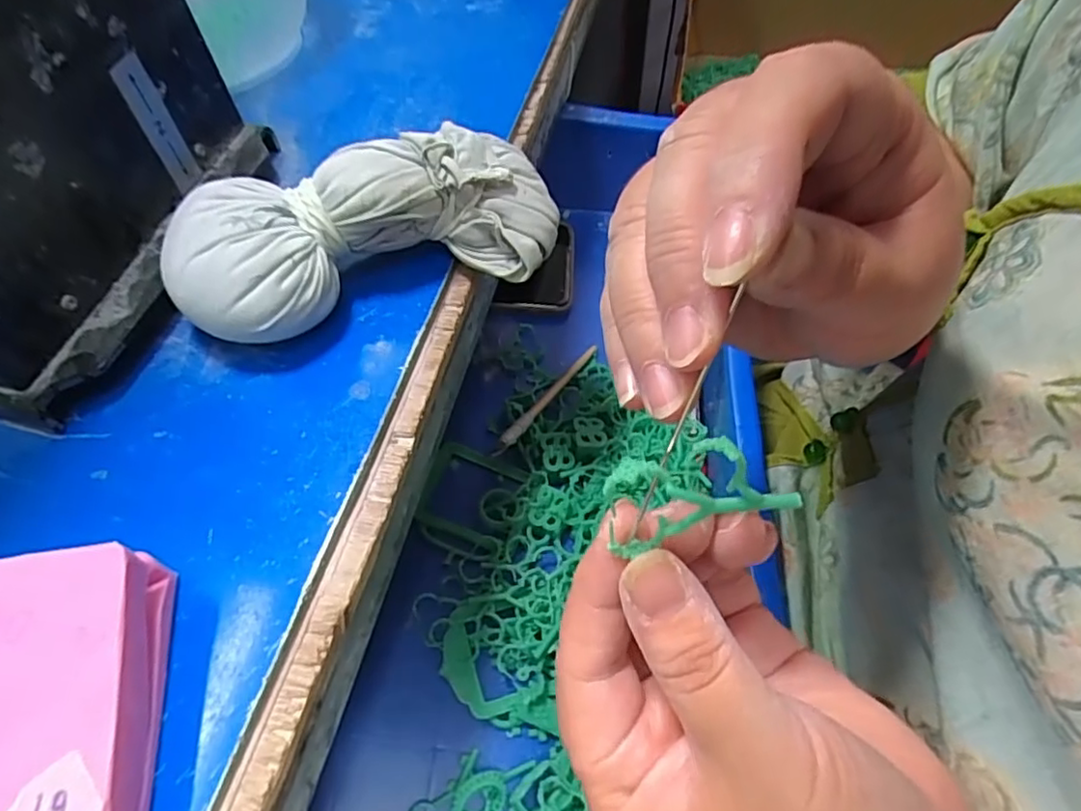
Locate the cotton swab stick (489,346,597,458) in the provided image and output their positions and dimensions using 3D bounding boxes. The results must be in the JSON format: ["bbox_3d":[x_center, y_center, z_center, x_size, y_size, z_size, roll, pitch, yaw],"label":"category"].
[{"bbox_3d":[0.005,-0.005,0.370,0.007,0.007,0.110,28,46,18],"label":"cotton swab stick"}]

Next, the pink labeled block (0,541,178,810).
[{"bbox_3d":[-0.122,0.075,0.156,0.047,0.031,0.070,-11,58,-5],"label":"pink labeled block"}]

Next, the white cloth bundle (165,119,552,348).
[{"bbox_3d":[-0.062,-0.065,0.234,0.138,0.047,0.060,-22,59,-12],"label":"white cloth bundle"}]

